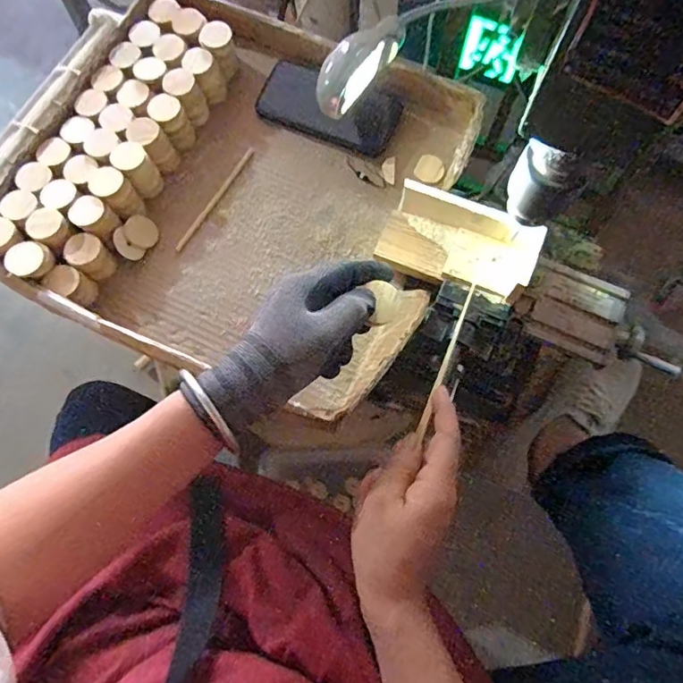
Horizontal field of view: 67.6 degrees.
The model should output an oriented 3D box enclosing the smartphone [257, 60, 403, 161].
[{"bbox_3d":[-0.015,-0.271,0.591,0.161,0.012,0.073,22,93,8],"label":"smartphone"}]

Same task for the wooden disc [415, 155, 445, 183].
[{"bbox_3d":[0.101,-0.196,0.580,0.032,0.004,0.030,0,91,8],"label":"wooden disc"}]

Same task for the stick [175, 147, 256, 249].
[{"bbox_3d":[-0.141,-0.162,0.575,0.009,0.007,0.150,29,75,9],"label":"stick"}]

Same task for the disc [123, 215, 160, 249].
[{"bbox_3d":[-0.213,-0.117,0.544,0.034,0.004,0.034,6,79,-33],"label":"disc"}]

